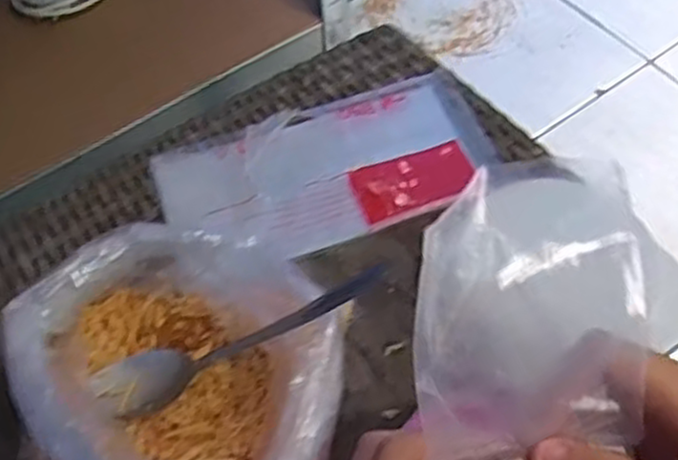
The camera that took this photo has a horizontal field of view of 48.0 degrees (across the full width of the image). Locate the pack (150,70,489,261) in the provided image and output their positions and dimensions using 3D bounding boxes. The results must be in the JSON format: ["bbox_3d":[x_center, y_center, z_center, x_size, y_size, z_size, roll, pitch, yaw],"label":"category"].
[{"bbox_3d":[-0.007,-0.041,0.509,0.218,0.014,0.108,-18,60,-8],"label":"pack"}]

